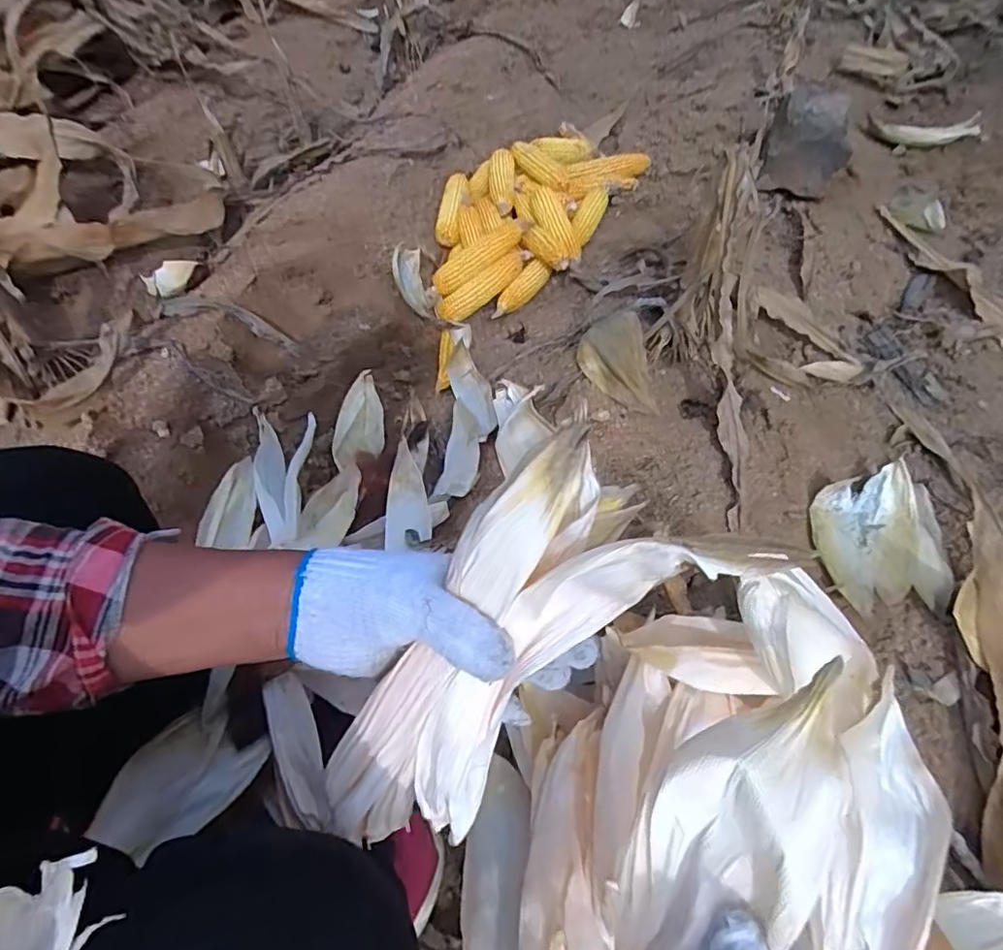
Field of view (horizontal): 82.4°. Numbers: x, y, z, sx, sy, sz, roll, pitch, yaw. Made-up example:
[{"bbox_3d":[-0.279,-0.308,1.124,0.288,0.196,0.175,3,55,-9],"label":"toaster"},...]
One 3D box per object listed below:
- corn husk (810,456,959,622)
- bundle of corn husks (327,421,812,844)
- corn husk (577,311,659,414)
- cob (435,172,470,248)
[{"bbox_3d":[0.482,0.080,0.714,0.163,0.043,0.195,4,57,4],"label":"corn husk"},{"bbox_3d":[0.002,0.090,0.279,0.103,0.045,0.242,45,109,25],"label":"bundle of corn husks"},{"bbox_3d":[0.159,-0.161,0.787,0.072,0.073,0.167,-15,58,-8],"label":"corn husk"},{"bbox_3d":[-0.096,-0.534,1.128,0.052,0.039,0.169,7,73,7],"label":"cob"}]

